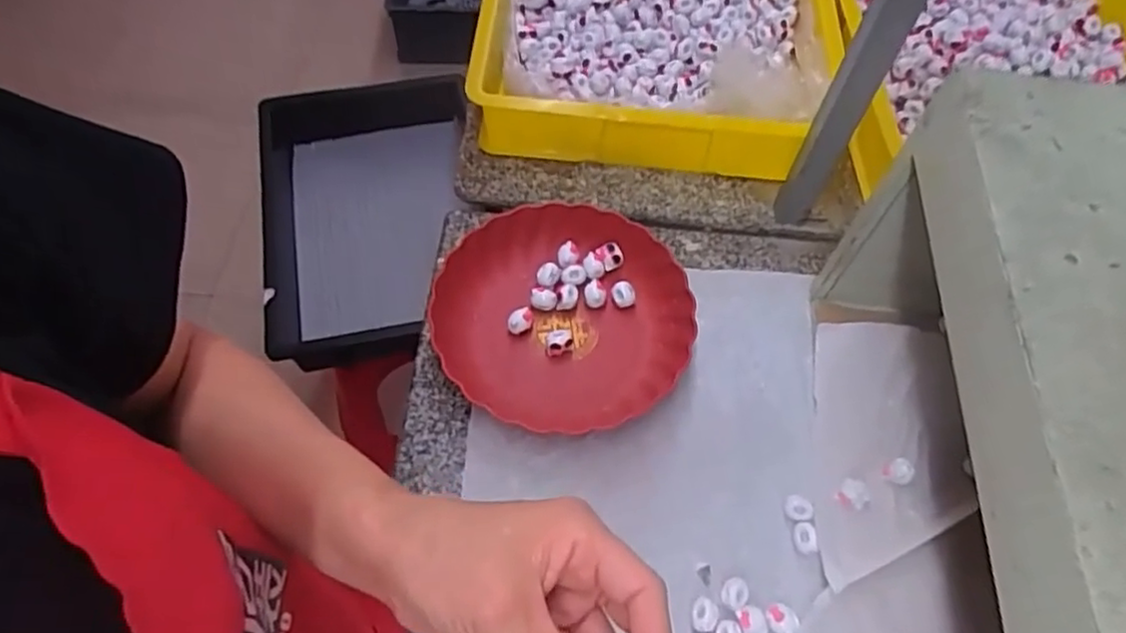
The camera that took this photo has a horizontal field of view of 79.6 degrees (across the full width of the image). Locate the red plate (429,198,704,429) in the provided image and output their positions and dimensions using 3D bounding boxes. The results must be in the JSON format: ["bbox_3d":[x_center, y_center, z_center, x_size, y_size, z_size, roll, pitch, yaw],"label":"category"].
[{"bbox_3d":[-0.002,-0.008,0.664,0.242,0.046,0.234,1,59,-2],"label":"red plate"}]

